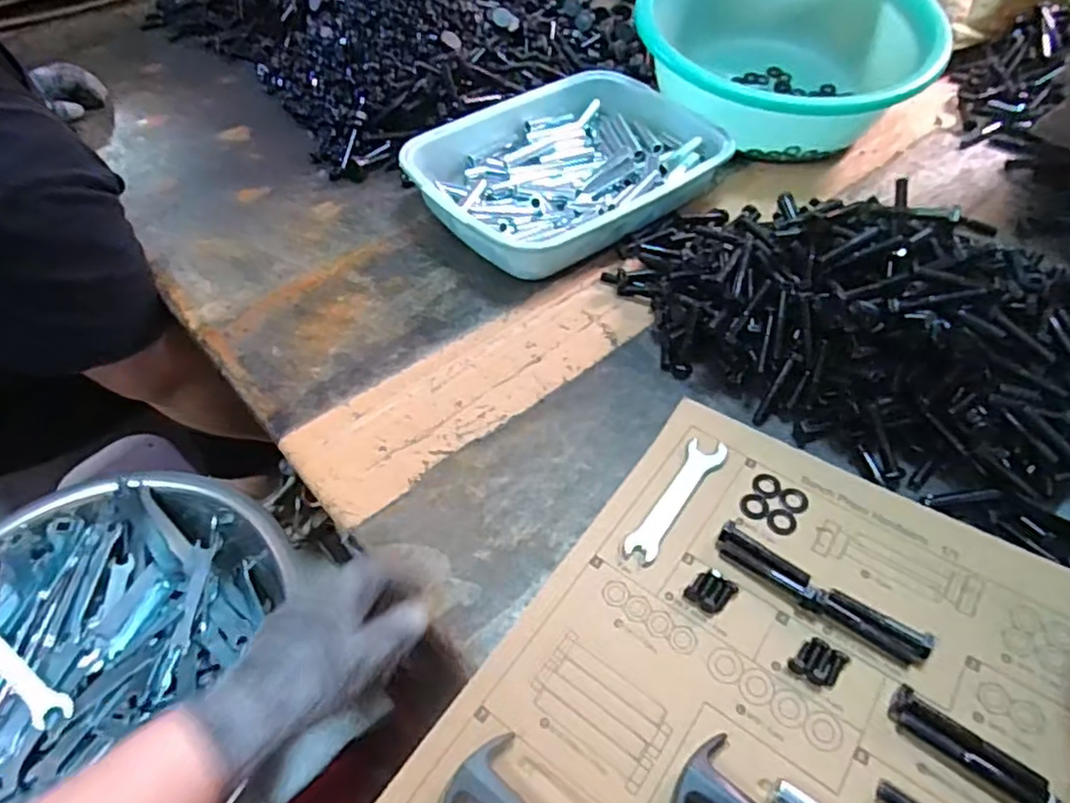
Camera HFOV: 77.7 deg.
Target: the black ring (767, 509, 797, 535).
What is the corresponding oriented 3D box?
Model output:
[{"bbox_3d":[0.167,0.082,0.451,0.019,0.004,0.020,22,55,21],"label":"black ring"}]

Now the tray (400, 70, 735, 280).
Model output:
[{"bbox_3d":[0.037,-0.275,0.745,0.344,0.048,0.253,-30,57,-22],"label":"tray"}]

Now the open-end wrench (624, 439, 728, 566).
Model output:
[{"bbox_3d":[0.098,0.066,0.461,0.025,0.005,0.112,31,58,23],"label":"open-end wrench"}]

